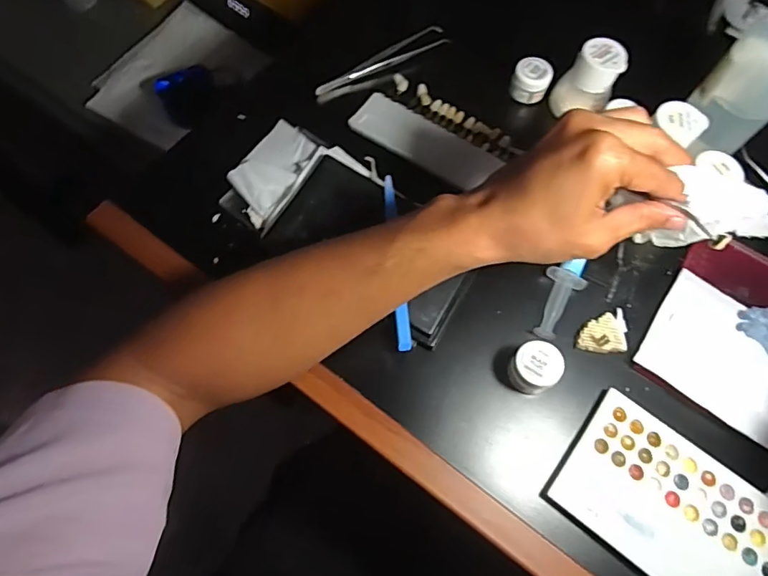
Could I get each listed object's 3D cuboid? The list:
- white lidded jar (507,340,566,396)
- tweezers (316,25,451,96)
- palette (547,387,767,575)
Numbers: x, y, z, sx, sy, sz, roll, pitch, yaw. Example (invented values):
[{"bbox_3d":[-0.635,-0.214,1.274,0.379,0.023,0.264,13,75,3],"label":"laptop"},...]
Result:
[{"bbox_3d":[0.108,0.057,0.359,0.032,0.032,0.036,43,73,13],"label":"white lidded jar"},{"bbox_3d":[-0.004,-0.220,0.478,0.140,0.009,0.024,-26,72,-12],"label":"tweezers"},{"bbox_3d":[0.197,0.149,0.332,0.148,0.009,0.091,36,72,11],"label":"palette"}]

